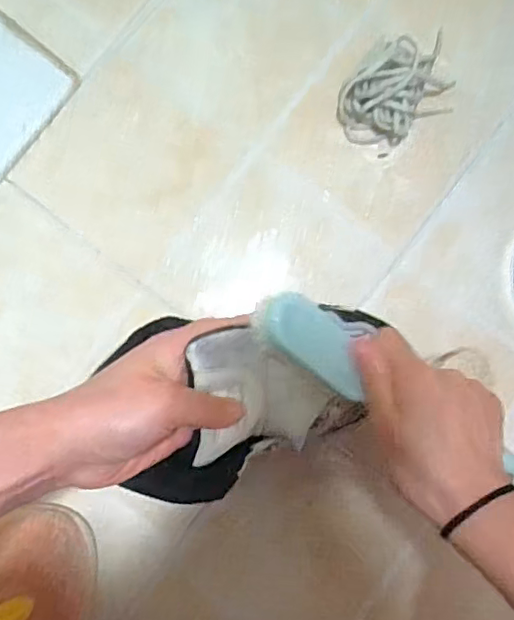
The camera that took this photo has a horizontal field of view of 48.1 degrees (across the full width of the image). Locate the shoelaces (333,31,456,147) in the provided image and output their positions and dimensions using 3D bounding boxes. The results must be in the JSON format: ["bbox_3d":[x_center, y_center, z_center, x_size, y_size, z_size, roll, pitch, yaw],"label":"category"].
[{"bbox_3d":[0.120,-0.186,0.473,0.112,0.037,0.071,-32,88,-2],"label":"shoelaces"}]

